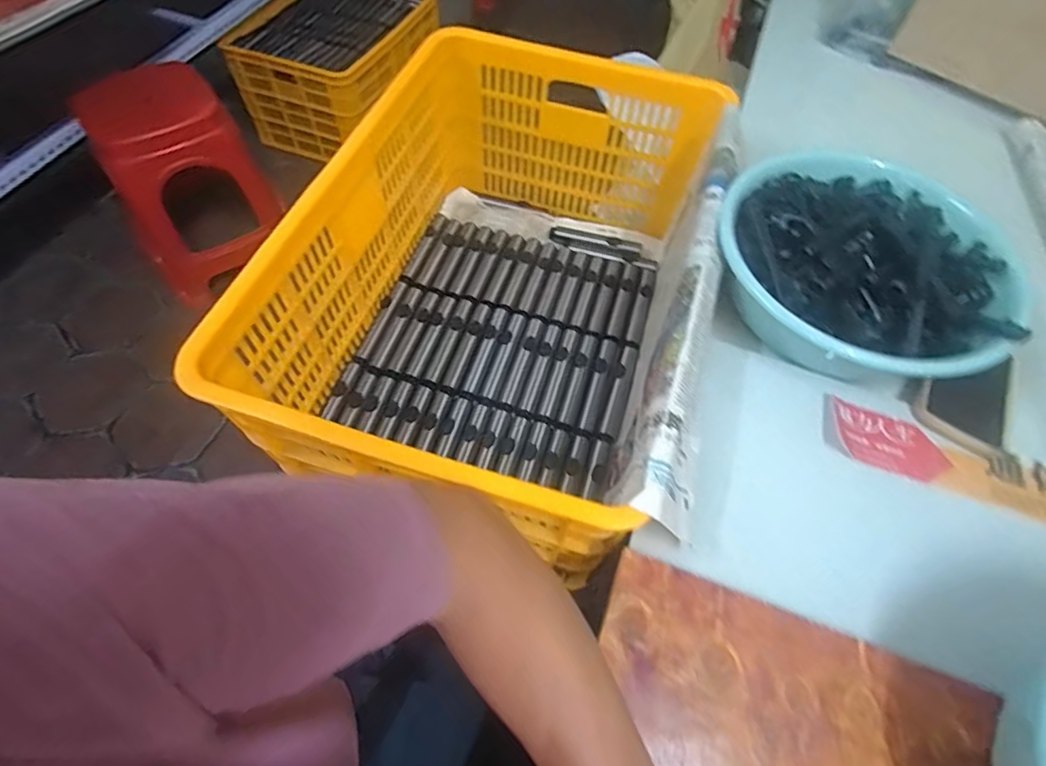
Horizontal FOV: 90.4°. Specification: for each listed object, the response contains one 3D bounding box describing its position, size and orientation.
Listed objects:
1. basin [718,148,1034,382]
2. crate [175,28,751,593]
[{"bbox_3d":[0.359,-0.131,0.560,0.263,0.080,0.287,1,61,-3],"label":"basin"},{"bbox_3d":[-0.030,-0.136,0.658,0.413,0.247,0.601,14,61,4],"label":"crate"}]

